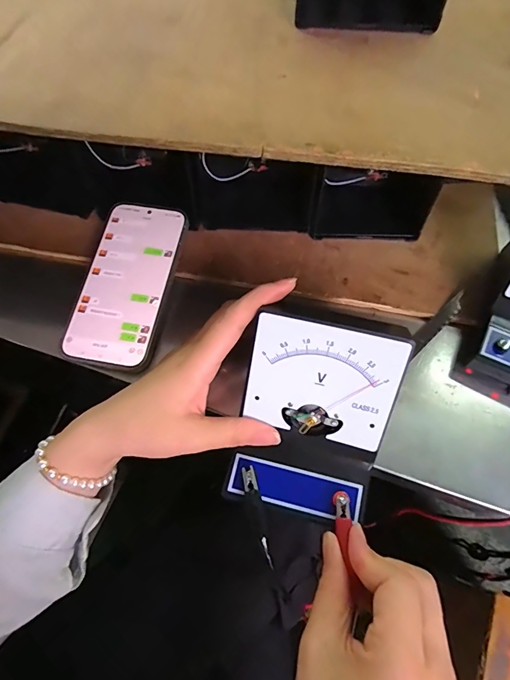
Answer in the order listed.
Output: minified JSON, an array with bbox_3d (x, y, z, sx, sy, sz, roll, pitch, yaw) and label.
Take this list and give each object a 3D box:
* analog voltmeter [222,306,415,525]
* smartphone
[{"bbox_3d":[0.038,0.050,0.245,0.092,0.080,0.104,14,65,7],"label":"analog voltmeter"},{"bbox_3d":[-0.111,-0.054,0.337,0.073,0.017,0.157,9,65,5],"label":"smartphone"}]

